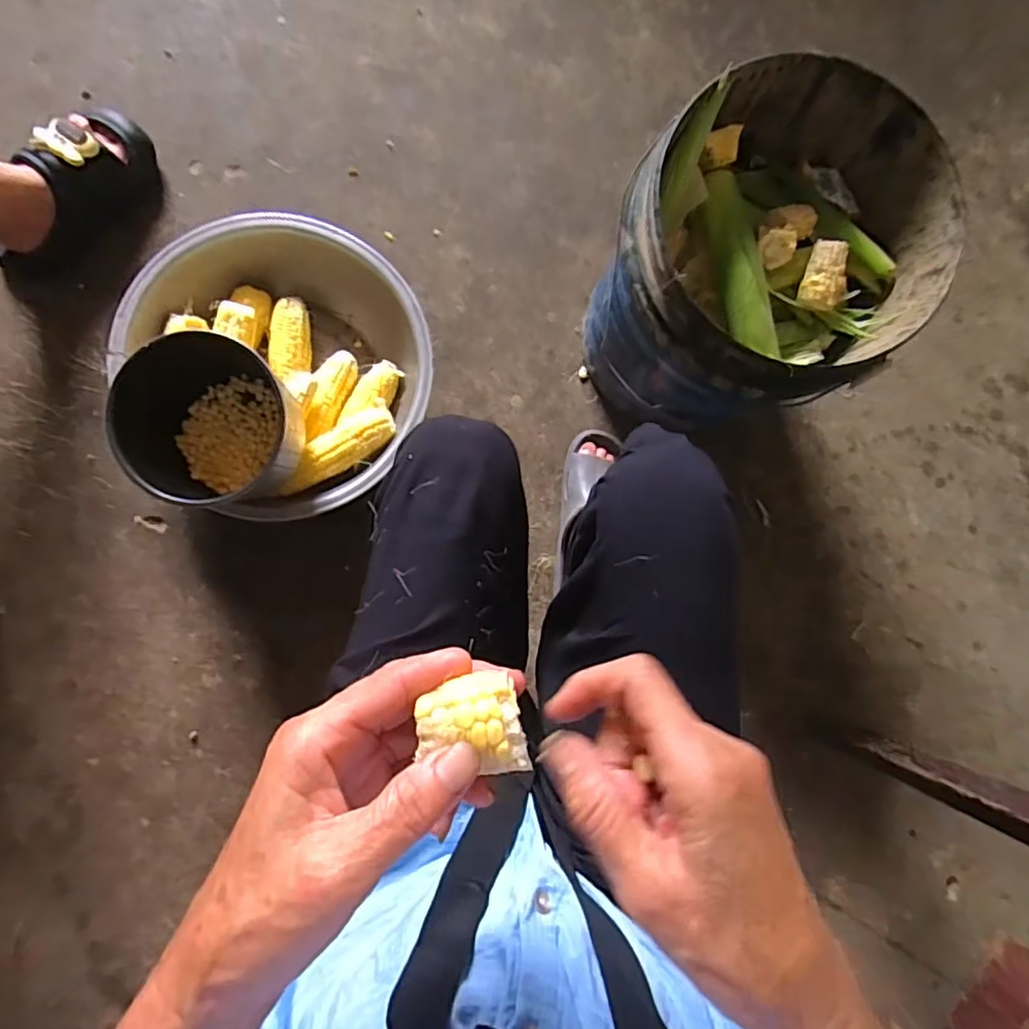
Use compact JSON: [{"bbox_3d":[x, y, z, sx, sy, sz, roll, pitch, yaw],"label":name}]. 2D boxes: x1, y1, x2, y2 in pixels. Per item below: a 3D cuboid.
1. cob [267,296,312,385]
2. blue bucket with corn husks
[{"bbox_3d":[-0.287,-0.219,0.783,0.050,0.048,0.112,-2,86,-7],"label":"cob"},{"bbox_3d":[0.243,-0.261,0.695,0.292,0.306,0.274,0,86,-7],"label":"blue bucket with corn husks"}]

